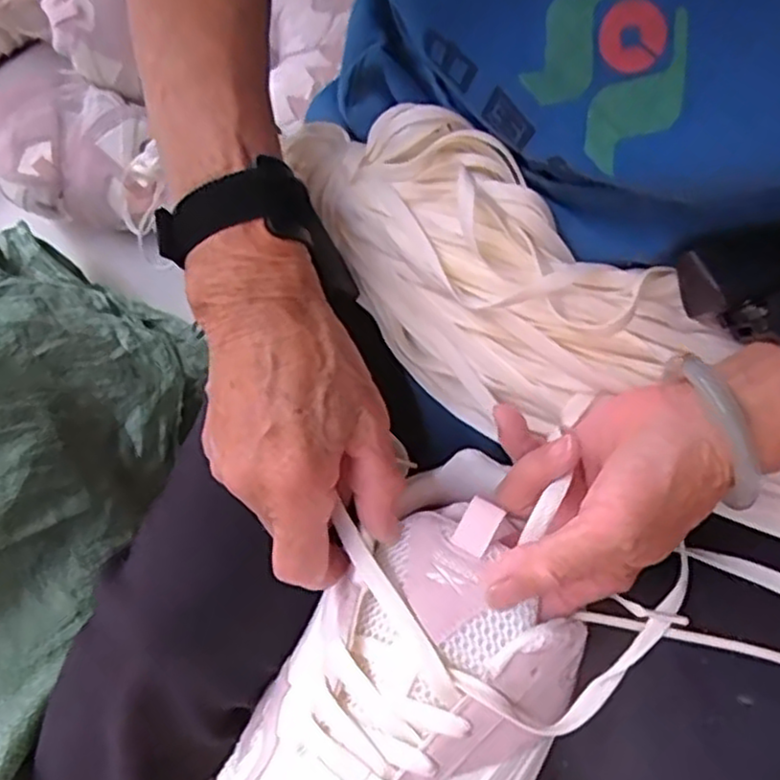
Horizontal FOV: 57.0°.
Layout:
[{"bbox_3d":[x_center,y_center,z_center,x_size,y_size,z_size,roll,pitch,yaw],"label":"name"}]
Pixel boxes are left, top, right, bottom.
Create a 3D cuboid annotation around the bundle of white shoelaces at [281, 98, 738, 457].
[{"bbox_3d":[0.034,-0.062,0.354,0.219,0.083,0.090,36,69,19],"label":"bundle of white shoelaces"}]

